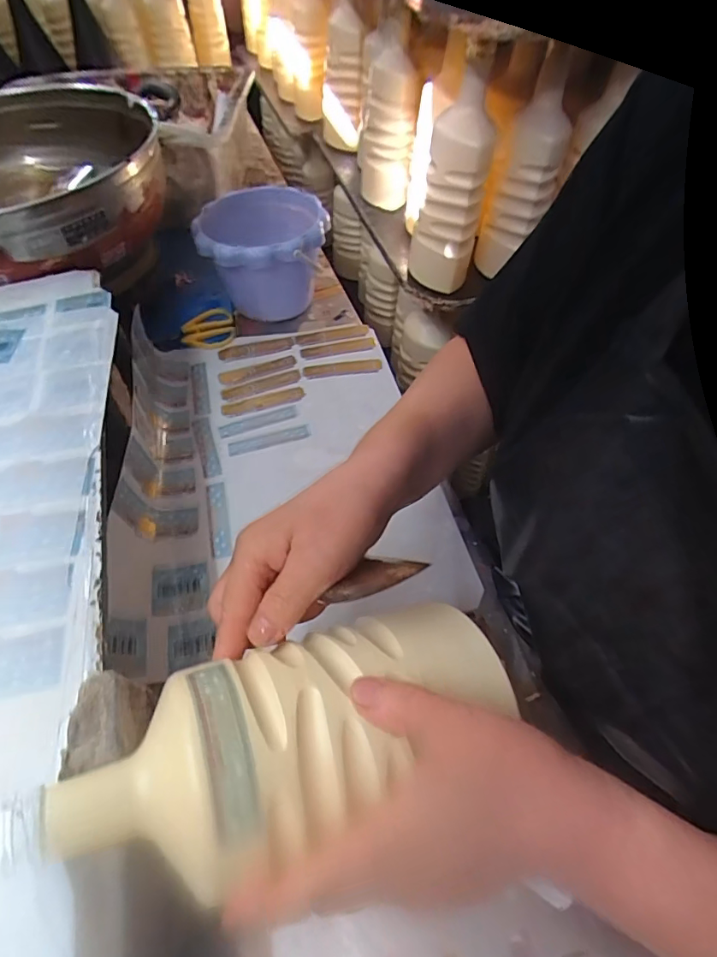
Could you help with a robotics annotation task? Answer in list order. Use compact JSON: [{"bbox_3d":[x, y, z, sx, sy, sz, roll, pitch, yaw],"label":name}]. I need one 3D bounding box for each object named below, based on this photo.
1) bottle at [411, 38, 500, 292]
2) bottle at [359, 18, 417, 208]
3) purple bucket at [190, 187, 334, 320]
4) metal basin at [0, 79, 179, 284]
[{"bbox_3d":[0.107,-0.338,0.577,0.082,0.219,0.065,8,56,8],"label":"bottle"},{"bbox_3d":[0.047,-0.528,0.743,0.086,0.208,0.080,3,52,1],"label":"bottle"},{"bbox_3d":[-0.117,-0.282,0.636,0.153,0.122,0.158,-1,56,2],"label":"purple bucket"},{"bbox_3d":[-0.362,-0.338,0.538,0.286,0.070,0.357,0,56,2],"label":"metal basin"}]

